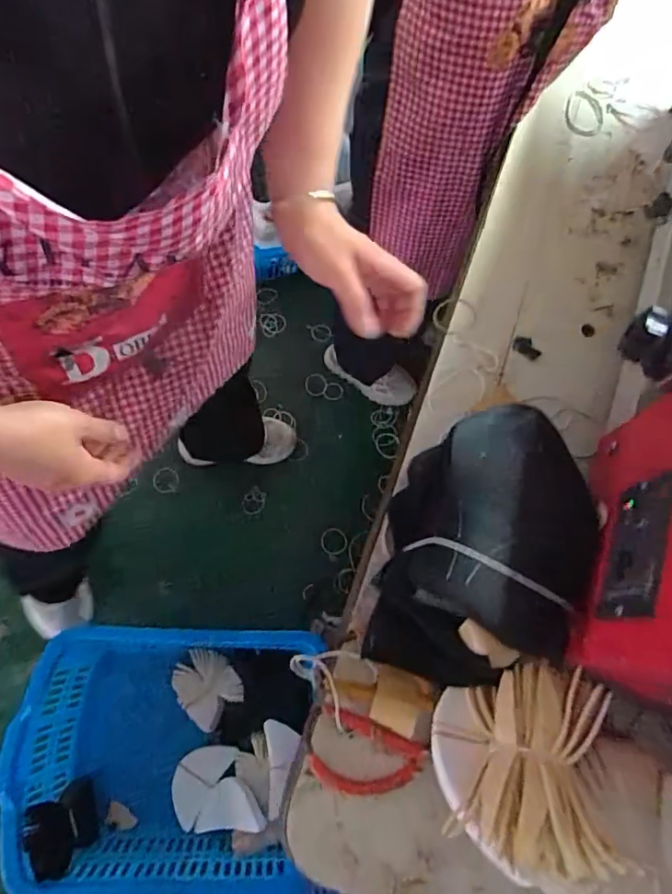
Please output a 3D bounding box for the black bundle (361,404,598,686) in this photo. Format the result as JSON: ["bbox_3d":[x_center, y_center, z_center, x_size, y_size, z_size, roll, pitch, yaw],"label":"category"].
[{"bbox_3d":[0.115,0.077,0.420,0.140,0.081,0.202,20,69,-1],"label":"black bundle"}]

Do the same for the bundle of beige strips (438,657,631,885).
[{"bbox_3d":[0.141,0.213,0.366,0.093,0.068,0.122,18,69,-2],"label":"bundle of beige strips"}]

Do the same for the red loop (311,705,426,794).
[{"bbox_3d":[0.024,0.237,0.411,0.082,0.018,0.051,23,69,0],"label":"red loop"}]

